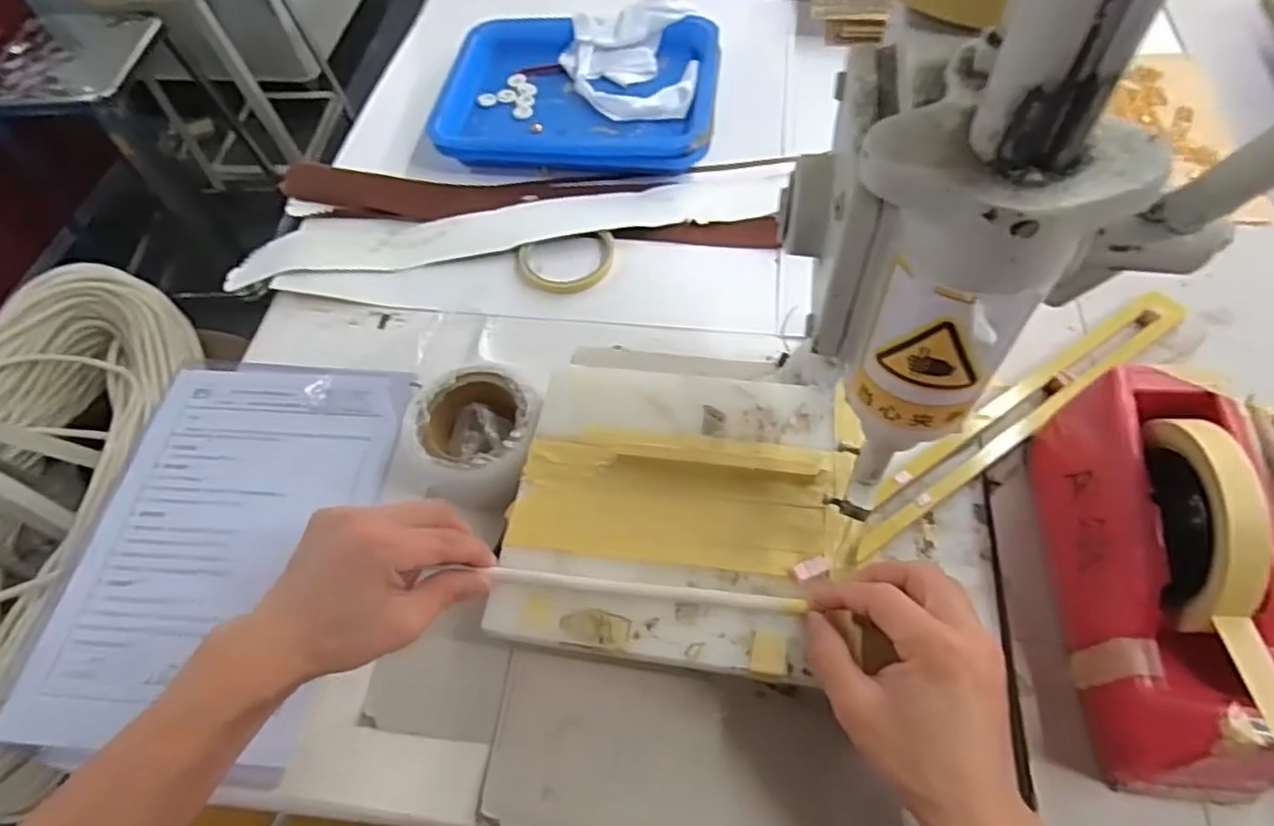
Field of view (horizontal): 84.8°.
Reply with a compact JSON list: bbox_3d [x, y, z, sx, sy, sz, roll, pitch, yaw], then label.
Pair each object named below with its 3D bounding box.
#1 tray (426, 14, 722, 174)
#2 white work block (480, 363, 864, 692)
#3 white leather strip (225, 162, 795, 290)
[{"bbox_3d":[-0.061,-0.349,0.754,0.293,0.042,0.213,6,60,8],"label":"tray"},{"bbox_3d":[0.028,0.058,0.456,0.213,0.021,0.195,7,60,8],"label":"white work block"},{"bbox_3d":[-0.122,-0.186,0.676,0.544,0.016,0.075,-7,59,0],"label":"white leather strip"}]

